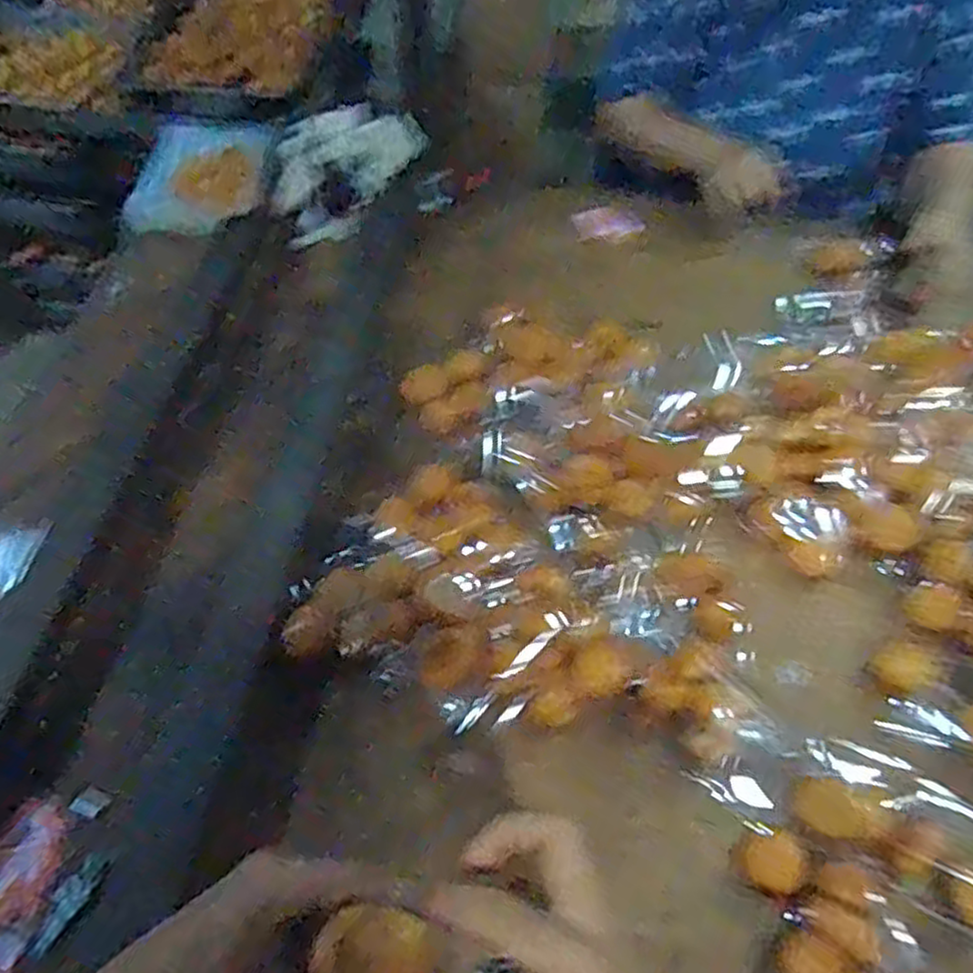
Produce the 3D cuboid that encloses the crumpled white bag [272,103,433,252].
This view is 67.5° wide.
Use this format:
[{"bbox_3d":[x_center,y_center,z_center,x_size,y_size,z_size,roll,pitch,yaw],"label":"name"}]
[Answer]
[{"bbox_3d":[-0.197,-0.452,1.025,0.218,0.042,0.176,-21,92,-10],"label":"crumpled white bag"}]

